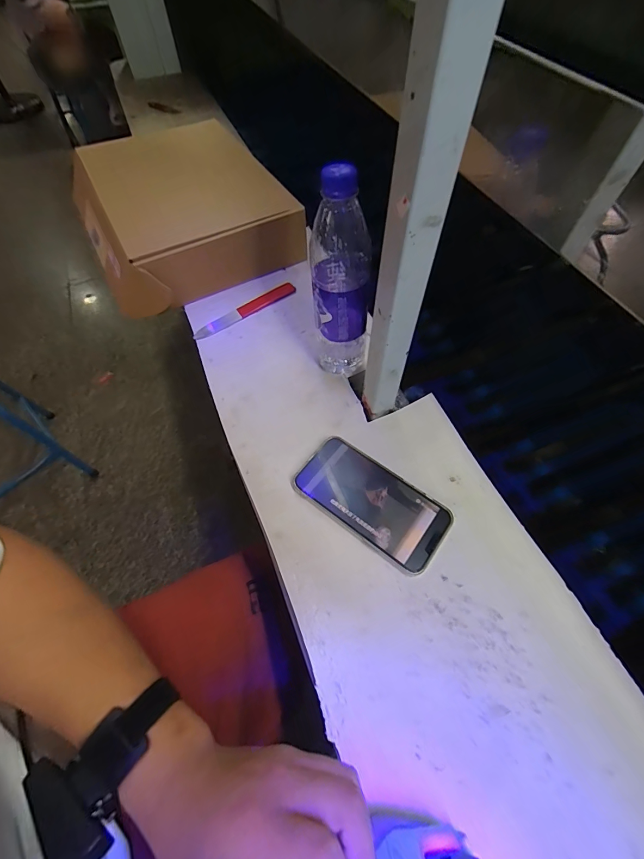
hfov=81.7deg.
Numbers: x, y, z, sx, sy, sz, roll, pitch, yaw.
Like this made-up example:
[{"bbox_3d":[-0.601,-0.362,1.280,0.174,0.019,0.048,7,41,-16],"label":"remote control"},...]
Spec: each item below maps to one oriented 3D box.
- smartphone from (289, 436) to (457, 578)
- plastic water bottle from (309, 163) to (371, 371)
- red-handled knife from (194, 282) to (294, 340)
[{"bbox_3d":[0.052,0.075,0.400,0.160,0.011,0.081,33,67,19],"label":"smartphone"},{"bbox_3d":[0.020,-0.154,0.409,0.061,0.225,0.068,4,61,5],"label":"plastic water bottle"},{"bbox_3d":[-0.114,-0.178,0.557,0.170,0.004,0.025,-33,64,-15],"label":"red-handled knife"}]

